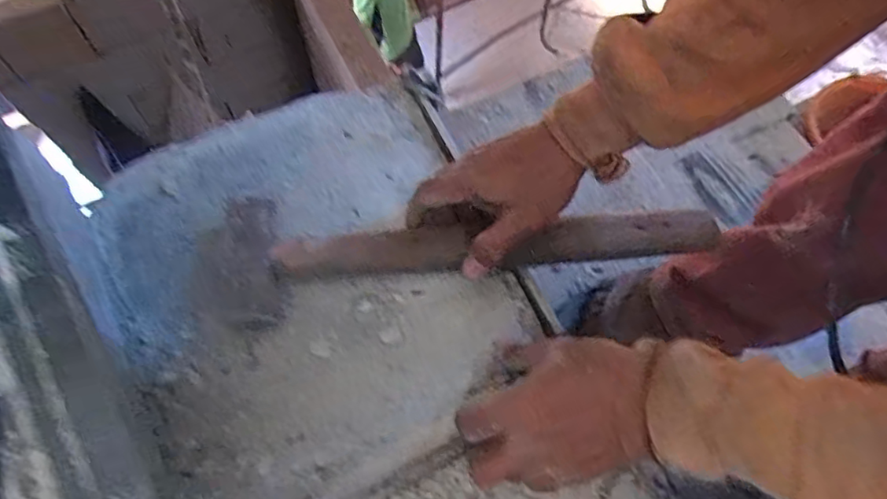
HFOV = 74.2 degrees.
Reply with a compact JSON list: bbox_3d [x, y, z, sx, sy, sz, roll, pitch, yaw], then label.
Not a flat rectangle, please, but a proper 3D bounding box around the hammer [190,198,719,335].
[{"bbox_3d":[0.006,-0.005,0.447,0.399,0.032,0.091,-6,65,-1],"label":"hammer"}]

